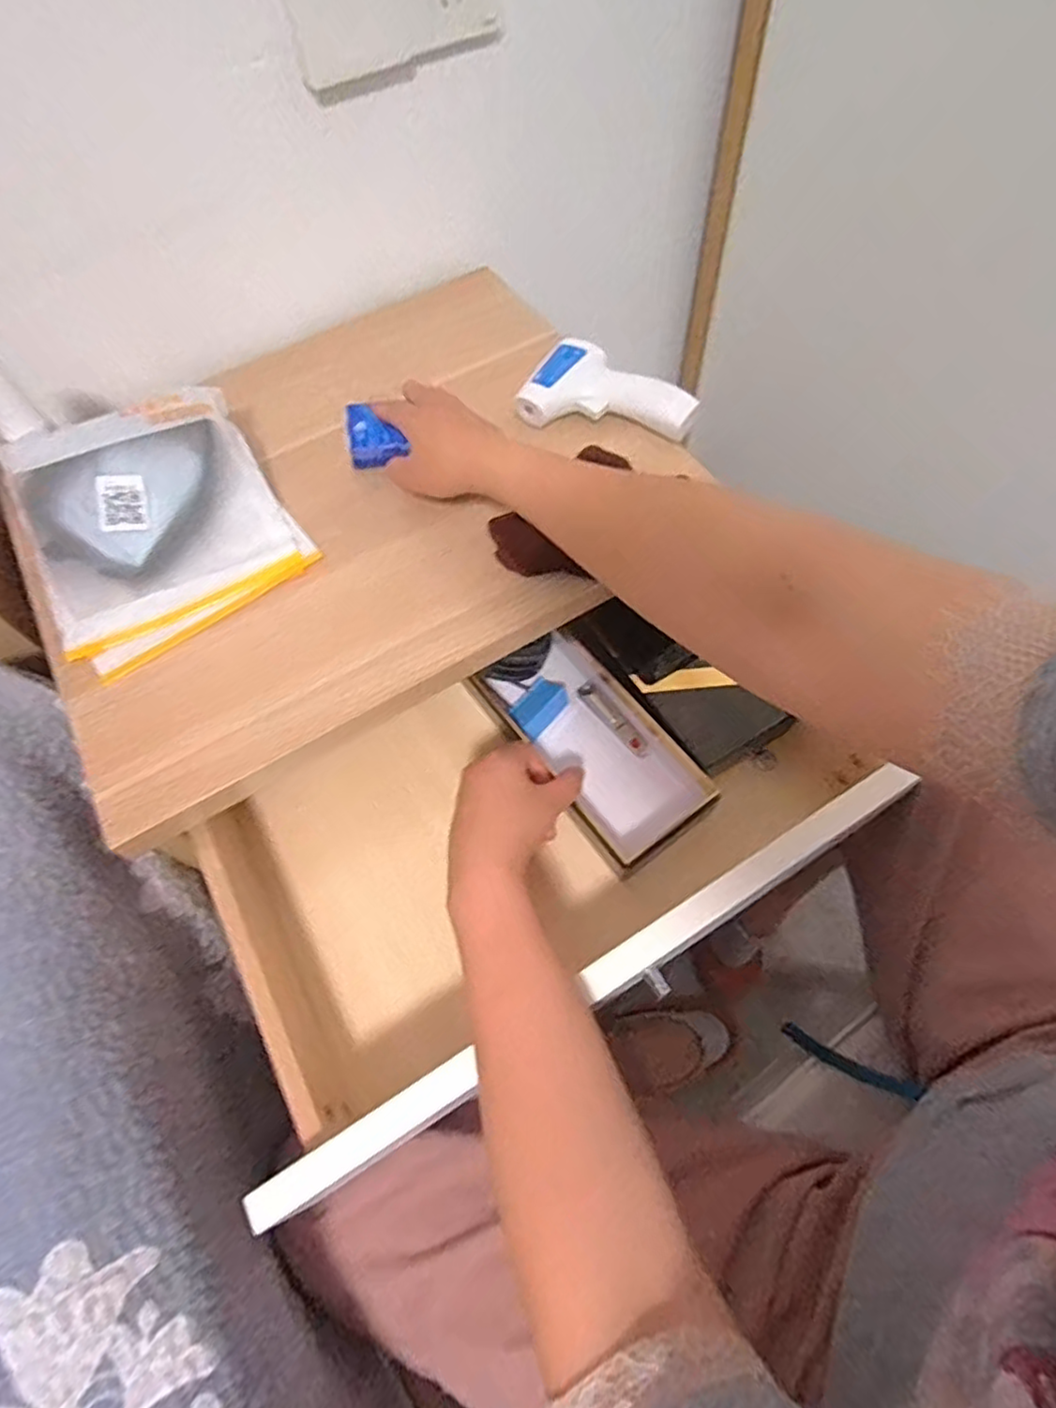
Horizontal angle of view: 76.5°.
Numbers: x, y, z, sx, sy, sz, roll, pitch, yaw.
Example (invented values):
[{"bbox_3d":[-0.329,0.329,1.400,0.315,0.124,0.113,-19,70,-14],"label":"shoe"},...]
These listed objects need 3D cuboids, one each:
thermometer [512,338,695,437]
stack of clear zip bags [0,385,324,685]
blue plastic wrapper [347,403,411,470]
[{"bbox_3d":[0.069,-0.264,0.568,0.149,0.037,0.068,11,63,9],"label":"thermometer"},{"bbox_3d":[-0.281,-0.138,0.504,0.179,0.020,0.176,-32,96,-18],"label":"stack of clear zip bags"},{"bbox_3d":[-0.133,-0.216,0.543,0.038,0.022,0.060,-36,66,-15],"label":"blue plastic wrapper"}]

